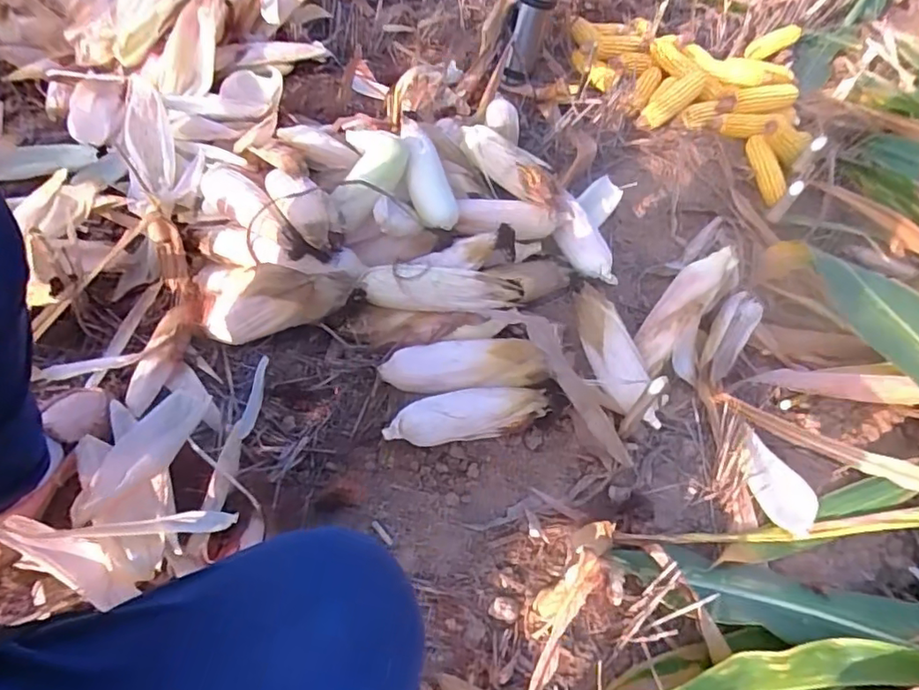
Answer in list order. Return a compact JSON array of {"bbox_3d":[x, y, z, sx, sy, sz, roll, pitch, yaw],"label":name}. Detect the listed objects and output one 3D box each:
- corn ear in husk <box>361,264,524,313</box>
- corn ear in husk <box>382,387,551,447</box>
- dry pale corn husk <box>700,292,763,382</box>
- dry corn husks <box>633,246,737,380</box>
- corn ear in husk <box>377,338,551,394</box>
[{"bbox_3d":[-0.025,-0.078,0.848,0.236,0.057,0.068,8,54,-5],"label":"corn ear in husk"},{"bbox_3d":[0.013,0.094,0.790,0.240,0.049,0.067,-9,58,-17],"label":"corn ear in husk"},{"bbox_3d":[0.449,-0.020,0.949,0.069,0.046,0.204,37,57,15],"label":"dry pale corn husk"},{"bbox_3d":[0.360,-0.063,0.917,0.075,0.086,0.228,38,99,23],"label":"dry corn husks"},{"bbox_3d":[0.006,0.032,0.830,0.237,0.064,0.074,1,55,-11],"label":"corn ear in husk"}]

